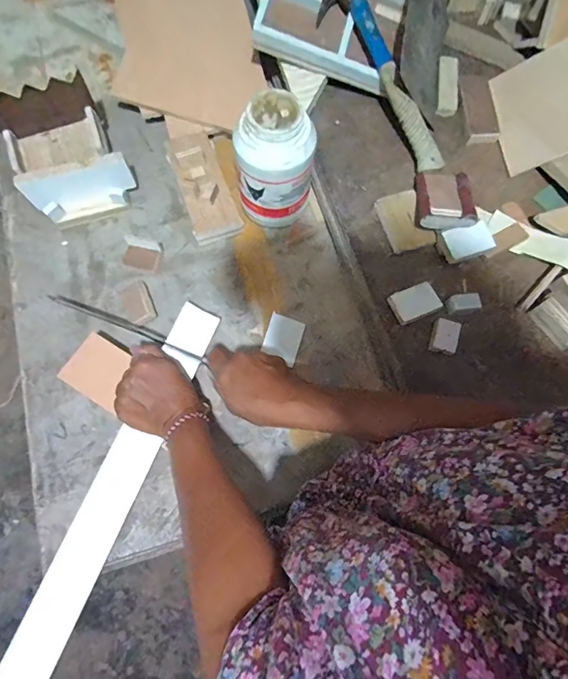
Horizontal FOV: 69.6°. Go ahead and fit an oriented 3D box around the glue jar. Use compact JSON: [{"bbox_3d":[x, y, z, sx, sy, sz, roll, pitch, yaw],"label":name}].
[{"bbox_3d":[-0.010,-0.213,0.510,0.090,0.164,0.085,0,73,0],"label":"glue jar"}]

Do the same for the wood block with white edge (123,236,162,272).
[{"bbox_3d":[-0.189,-0.114,0.548,0.047,0.022,0.041,14,74,4],"label":"wood block with white edge"}]

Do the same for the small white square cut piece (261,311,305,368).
[{"bbox_3d":[-0.001,-0.002,0.525,0.045,0.007,0.055,17,74,5],"label":"small white square cut piece"}]

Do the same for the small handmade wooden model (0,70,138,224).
[{"bbox_3d":[-0.289,-0.243,0.545,0.132,0.098,0.156,-27,75,-8],"label":"small handmade wooden model"}]

